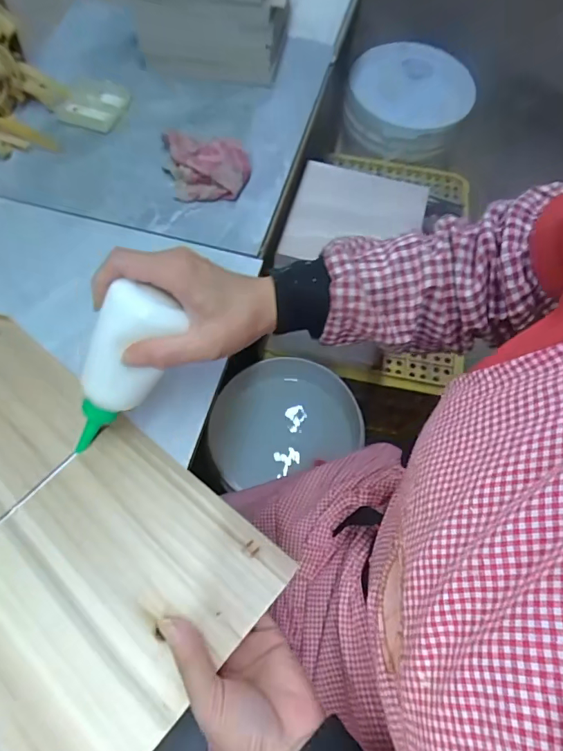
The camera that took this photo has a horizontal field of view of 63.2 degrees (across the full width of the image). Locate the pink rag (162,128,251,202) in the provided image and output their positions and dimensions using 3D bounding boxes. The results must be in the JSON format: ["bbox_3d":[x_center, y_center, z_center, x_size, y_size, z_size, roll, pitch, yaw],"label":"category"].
[{"bbox_3d":[-0.088,-0.253,0.531,0.099,0.041,0.101,-7,66,-4],"label":"pink rag"}]

